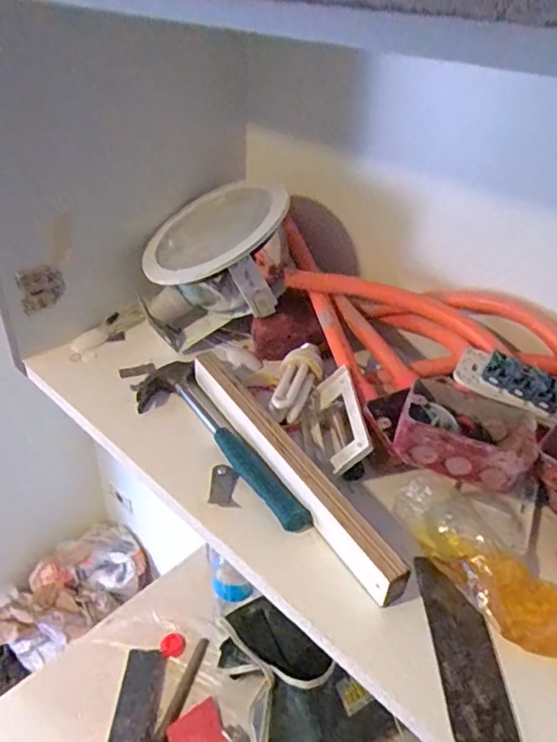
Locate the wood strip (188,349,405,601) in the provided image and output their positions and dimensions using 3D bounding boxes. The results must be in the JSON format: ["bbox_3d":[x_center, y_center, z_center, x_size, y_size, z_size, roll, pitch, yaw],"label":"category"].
[{"bbox_3d":[0.000,0.071,0.492,0.036,0.029,0.307,-17,41,-27],"label":"wood strip"}]

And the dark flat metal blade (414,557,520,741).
[{"bbox_3d":[0.130,0.191,0.386,0.040,0.010,0.129,2,36,-2],"label":"dark flat metal blade"}]

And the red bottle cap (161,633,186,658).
[{"bbox_3d":[-0.192,0.499,0.991,0.043,0.011,0.040,3,36,-2],"label":"red bottle cap"}]

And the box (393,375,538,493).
[{"bbox_3d":[0.156,0.053,0.458,0.103,0.058,0.062,14,37,14],"label":"box"}]

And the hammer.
[{"bbox_3d":[-0.068,0.069,0.520,0.079,0.027,0.244,-17,40,-26],"label":"hammer"}]

